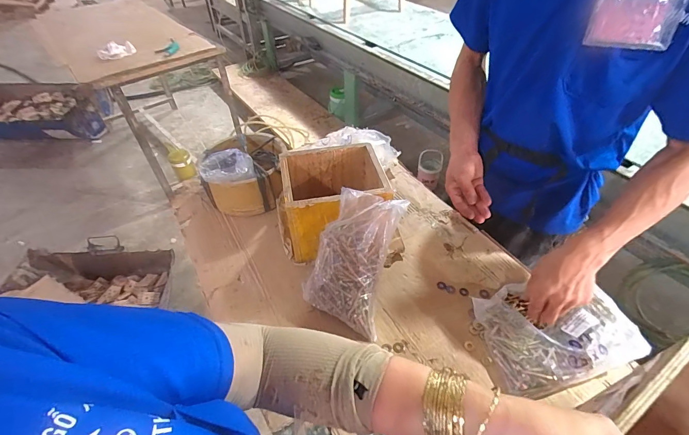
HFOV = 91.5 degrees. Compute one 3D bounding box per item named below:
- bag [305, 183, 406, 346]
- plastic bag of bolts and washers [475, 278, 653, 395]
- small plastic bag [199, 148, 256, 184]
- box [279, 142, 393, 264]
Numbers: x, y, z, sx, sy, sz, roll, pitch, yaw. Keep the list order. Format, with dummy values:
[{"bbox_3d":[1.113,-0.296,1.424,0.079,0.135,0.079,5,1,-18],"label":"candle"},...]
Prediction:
[{"bbox_3d":[0.009,0.067,0.625,0.151,0.081,0.243,16,80,20],"label":"bag"},{"bbox_3d":[0.372,0.189,0.598,0.257,0.055,0.183,-13,46,-12],"label":"plastic bag of bolts and washers"},{"bbox_3d":[-0.275,-0.122,0.787,0.124,0.035,0.089,-4,45,-4],"label":"small plastic bag"},{"bbox_3d":[-0.025,-0.037,0.737,0.221,0.161,0.189,-6,45,-6],"label":"box"}]

